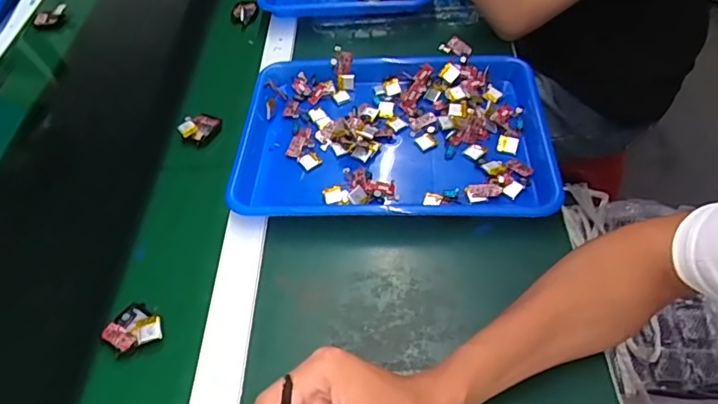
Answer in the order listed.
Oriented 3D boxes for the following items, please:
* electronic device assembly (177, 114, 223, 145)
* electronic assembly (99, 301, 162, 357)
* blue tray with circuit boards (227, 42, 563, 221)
[{"bbox_3d":[-0.193,-0.090,0.650,0.042,0.020,0.040,-3,50,3],"label":"electronic device assembly"},{"bbox_3d":[-0.199,0.115,0.475,0.049,0.015,0.042,28,58,25],"label":"electronic assembly"},{"bbox_3d":[0.038,-0.079,0.604,0.346,0.038,0.252,1,51,6],"label":"blue tray with circuit boards"}]

